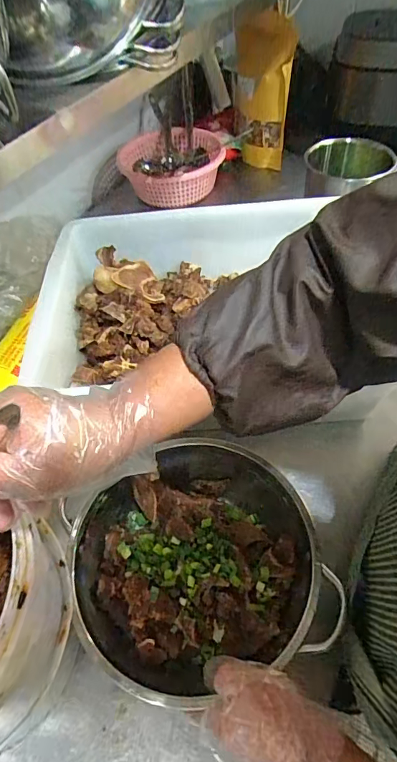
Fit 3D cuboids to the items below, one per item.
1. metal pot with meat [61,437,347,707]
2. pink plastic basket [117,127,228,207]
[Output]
[{"bbox_3d":[-0.008,0.184,0.483,0.256,0.087,0.268,-2,52,3],"label":"metal pot with meat"},{"bbox_3d":[-0.063,-0.518,1.037,0.237,0.094,0.254,-33,56,-20],"label":"pink plastic basket"}]

